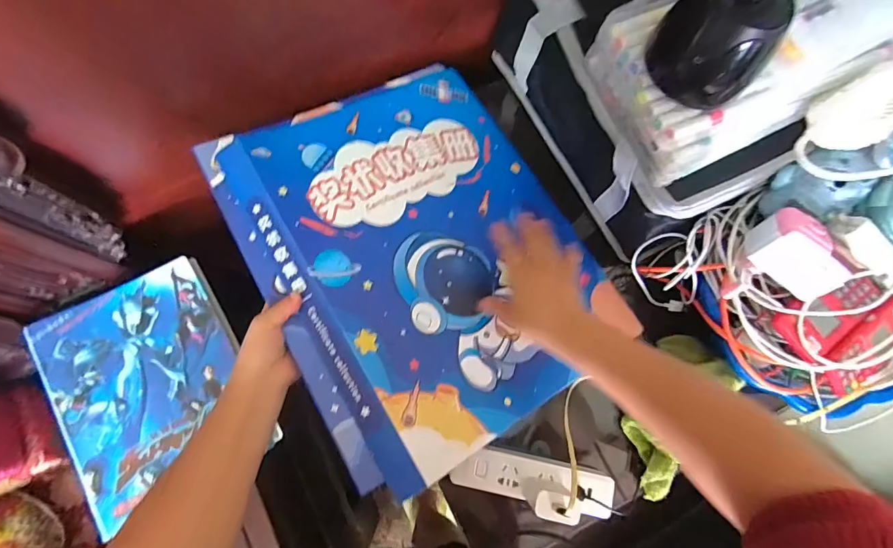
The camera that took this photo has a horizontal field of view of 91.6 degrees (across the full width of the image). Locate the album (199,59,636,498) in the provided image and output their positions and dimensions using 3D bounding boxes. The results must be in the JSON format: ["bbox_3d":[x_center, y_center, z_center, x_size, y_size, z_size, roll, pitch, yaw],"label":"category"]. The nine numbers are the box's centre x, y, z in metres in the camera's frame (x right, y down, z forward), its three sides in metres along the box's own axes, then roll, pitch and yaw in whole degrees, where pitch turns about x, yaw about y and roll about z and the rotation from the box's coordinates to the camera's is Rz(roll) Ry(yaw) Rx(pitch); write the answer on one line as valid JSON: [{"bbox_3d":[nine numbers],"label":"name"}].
[{"bbox_3d":[-0.031,-0.040,0.528,0.378,0.018,0.459,-29,78,-19],"label":"album"}]

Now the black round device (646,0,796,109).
[{"bbox_3d":[0.216,-0.188,0.329,0.079,0.100,0.079,0,78,-2],"label":"black round device"}]

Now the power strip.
[{"bbox_3d":[0.101,0.238,0.498,0.179,0.022,0.043,13,78,1],"label":"power strip"}]

